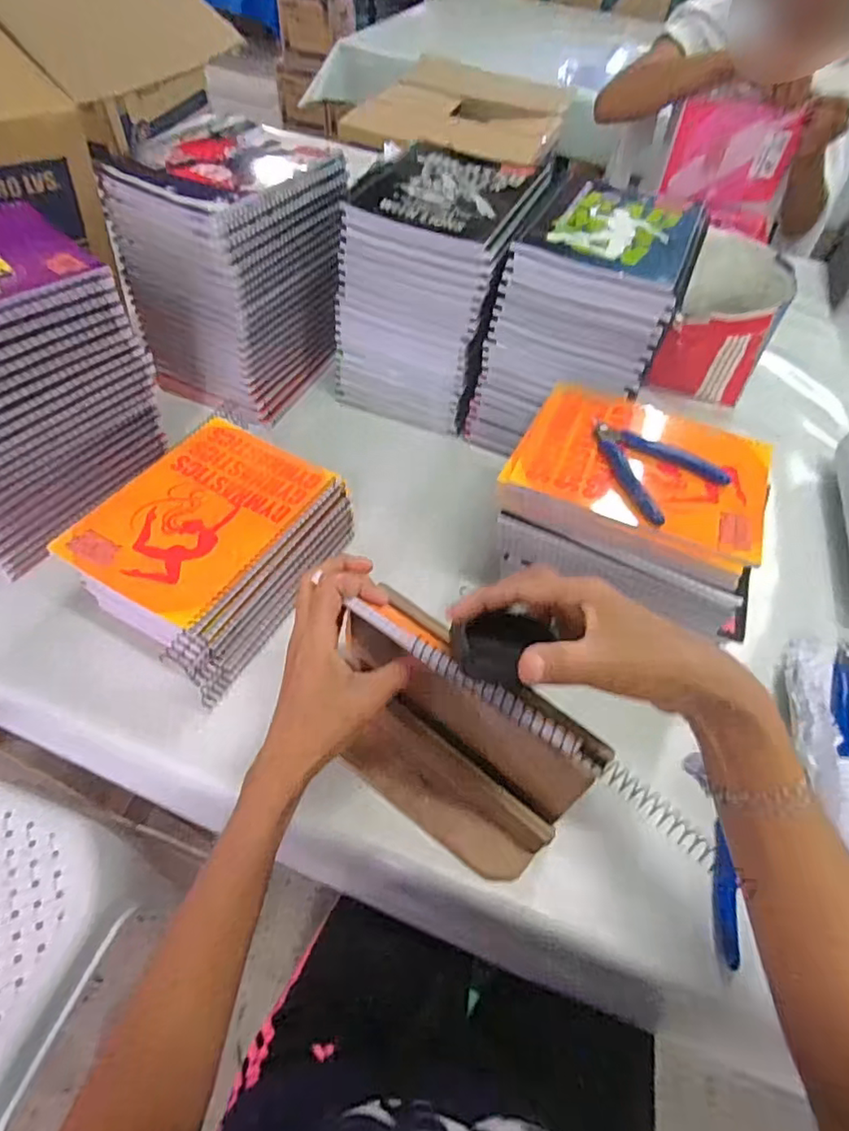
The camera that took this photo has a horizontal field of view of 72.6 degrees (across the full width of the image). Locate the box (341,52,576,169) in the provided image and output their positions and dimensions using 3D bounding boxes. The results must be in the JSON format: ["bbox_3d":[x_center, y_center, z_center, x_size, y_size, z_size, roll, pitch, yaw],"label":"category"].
[{"bbox_3d":[0.107,-1.015,1.288,0.406,0.059,0.507,17,54,8],"label":"box"}]

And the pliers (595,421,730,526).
[{"bbox_3d":[0.188,-0.088,0.492,0.089,0.009,0.107,-29,61,-24],"label":"pliers"}]

